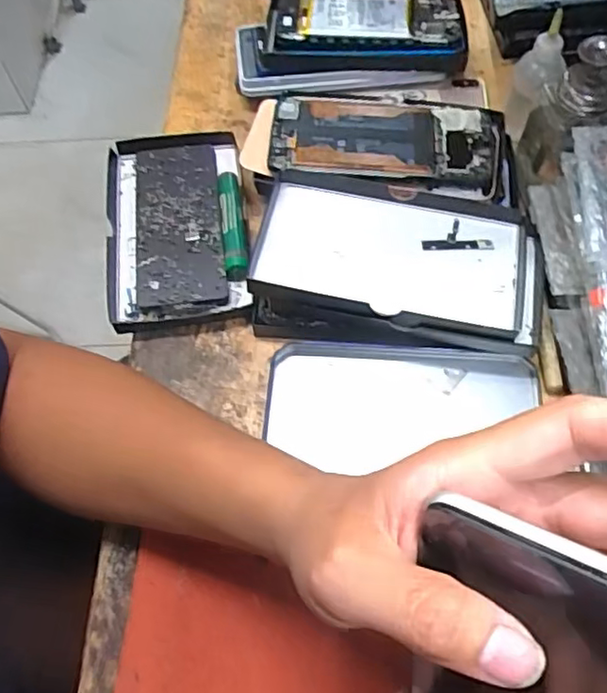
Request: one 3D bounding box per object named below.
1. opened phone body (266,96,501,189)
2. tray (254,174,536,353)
[{"bbox_3d":[0.065,-0.159,0.480,0.176,0.017,0.081,3,61,5],"label":"opened phone body"},{"bbox_3d":[0.066,-0.058,0.436,0.200,0.038,0.115,9,62,9],"label":"tray"}]

